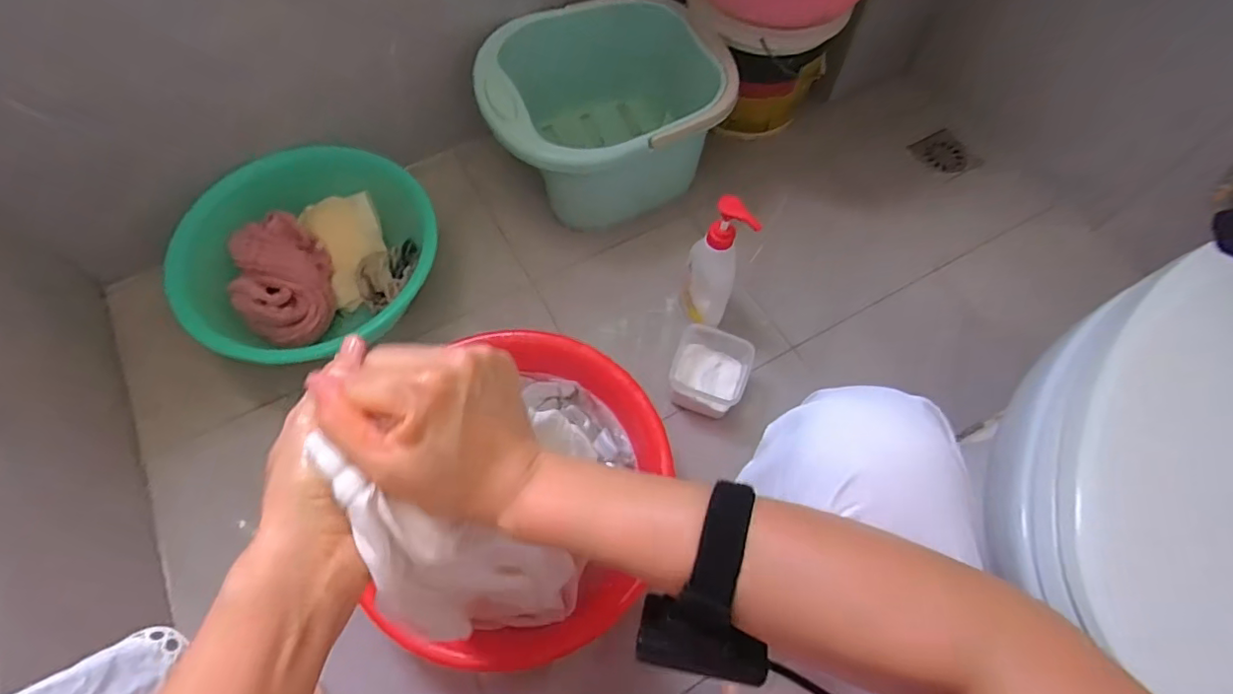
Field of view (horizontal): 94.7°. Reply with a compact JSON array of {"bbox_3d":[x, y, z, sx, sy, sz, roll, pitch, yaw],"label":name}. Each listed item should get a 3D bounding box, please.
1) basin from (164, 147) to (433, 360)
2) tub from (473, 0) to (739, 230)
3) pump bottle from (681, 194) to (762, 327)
[{"bbox_3d":[-0.440,-0.140,0.845,0.346,0.148,0.321,-1,65,-2],"label":"basin"},{"bbox_3d":[-0.018,-0.373,0.950,0.383,0.232,0.301,-12,66,-7],"label":"tub"},{"bbox_3d":[0.137,-0.100,0.796,0.063,0.248,0.088,1,65,-1],"label":"pump bottle"}]

